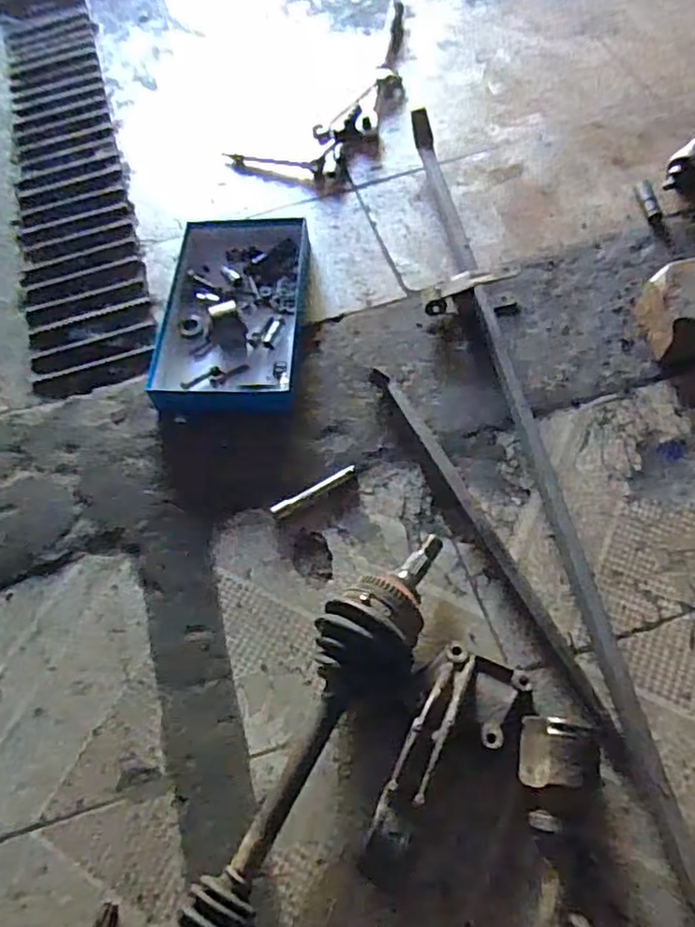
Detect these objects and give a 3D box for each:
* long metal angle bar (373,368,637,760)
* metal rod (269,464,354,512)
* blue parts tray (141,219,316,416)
[{"bbox_3d":[0.167,0.082,0.774,0.030,0.026,0.548,-23,61,-10],"label":"long metal angle bar"},{"bbox_3d":[-0.045,0.034,0.840,0.123,0.008,0.014,-29,62,-13],"label":"metal rod"},{"bbox_3d":[-0.174,-0.249,0.985,0.212,0.046,0.385,-1,60,3],"label":"blue parts tray"}]

